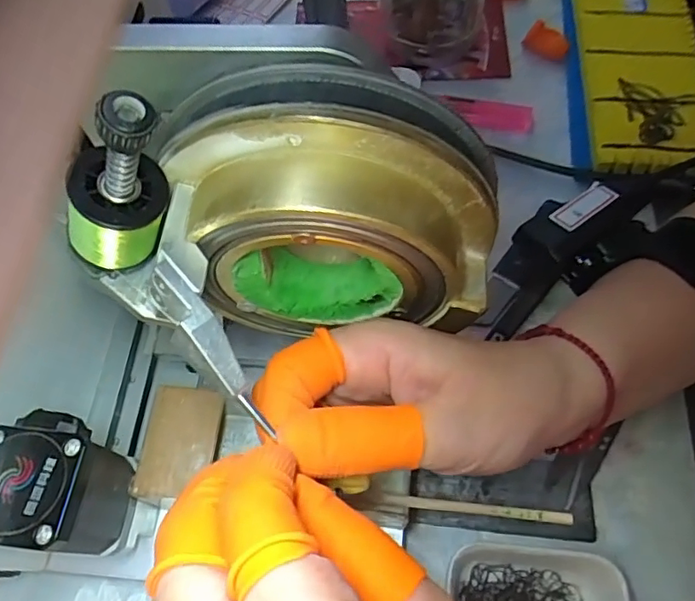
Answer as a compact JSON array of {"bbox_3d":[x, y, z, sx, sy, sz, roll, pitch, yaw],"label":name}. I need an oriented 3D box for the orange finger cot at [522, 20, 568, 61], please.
[{"bbox_3d":[0.149,-0.193,0.424,0.031,0.015,0.017,39,72,19],"label":"orange finger cot"}]

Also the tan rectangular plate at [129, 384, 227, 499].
[{"bbox_3d":[-0.077,0.064,0.260,0.034,0.004,0.049,7,65,6],"label":"tan rectangular plate"}]

